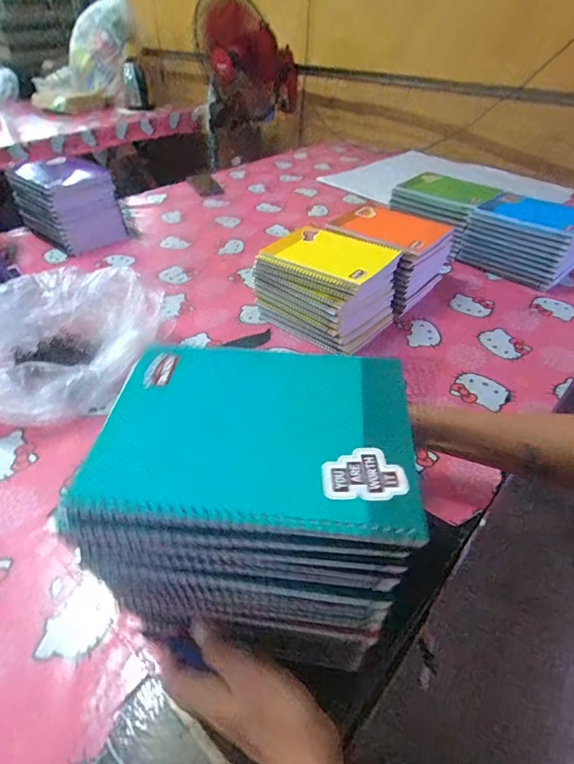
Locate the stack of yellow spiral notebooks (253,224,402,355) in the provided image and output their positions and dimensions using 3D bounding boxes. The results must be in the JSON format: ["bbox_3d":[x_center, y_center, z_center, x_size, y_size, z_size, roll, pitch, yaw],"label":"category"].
[{"bbox_3d":[0.067,-0.174,0.769,0.213,0.129,0.173,31,51,29],"label":"stack of yellow spiral notebooks"}]

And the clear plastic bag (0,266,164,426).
[{"bbox_3d":[-0.343,-0.054,0.645,0.264,0.115,0.250,2,42,1],"label":"clear plastic bag"}]

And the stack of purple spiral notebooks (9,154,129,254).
[{"bbox_3d":[-0.498,-0.404,0.992,0.176,0.183,0.167,-30,50,-31],"label":"stack of purple spiral notebooks"}]

